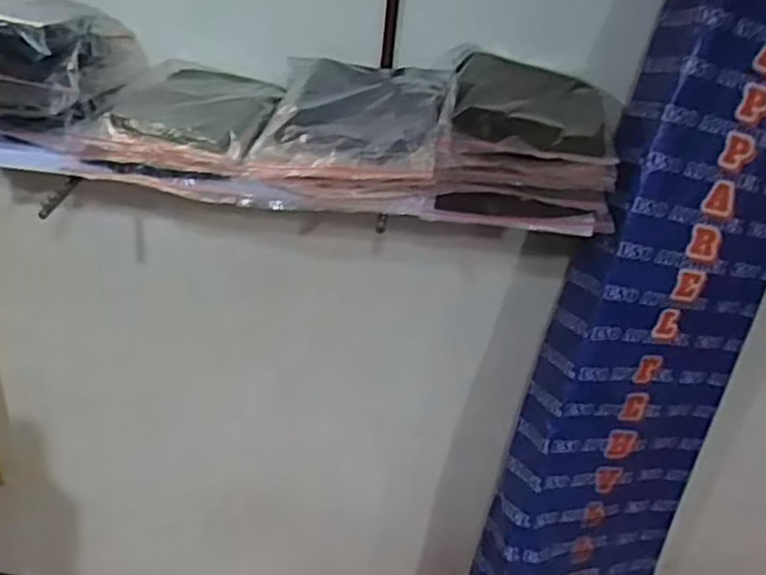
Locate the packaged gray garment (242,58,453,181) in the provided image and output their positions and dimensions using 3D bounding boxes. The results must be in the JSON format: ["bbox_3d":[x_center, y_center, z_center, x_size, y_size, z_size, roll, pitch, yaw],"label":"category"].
[{"bbox_3d":[-0.042,-0.306,1.255,0.295,0.101,0.375,8,27,4],"label":"packaged gray garment"}]

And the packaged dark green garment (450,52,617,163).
[{"bbox_3d":[0.254,-0.304,1.207,0.274,0.103,0.191,11,28,9],"label":"packaged dark green garment"}]

